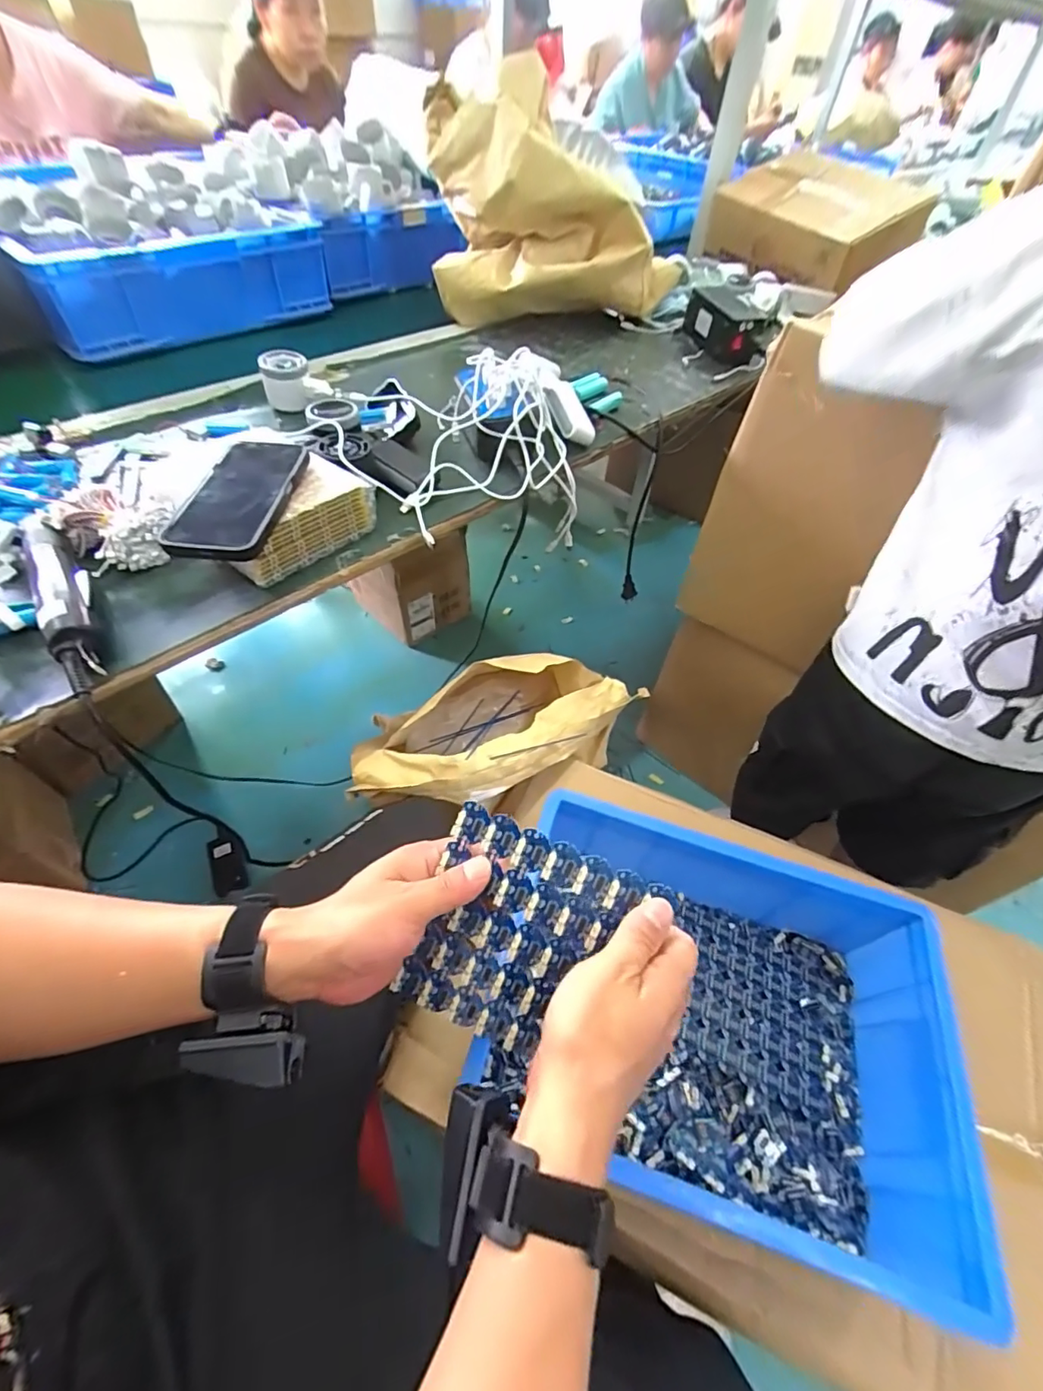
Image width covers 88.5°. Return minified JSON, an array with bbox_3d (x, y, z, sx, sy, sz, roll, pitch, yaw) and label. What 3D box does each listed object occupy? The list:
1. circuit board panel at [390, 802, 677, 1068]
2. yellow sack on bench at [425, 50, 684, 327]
[{"bbox_3d":[0.000,0.164,0.358,0.132,0.006,0.146,22,97,8],"label":"circuit board panel"},{"bbox_3d":[0.059,-0.792,0.882,0.422,0.264,0.250,8,52,3],"label":"yellow sack on bench"}]

